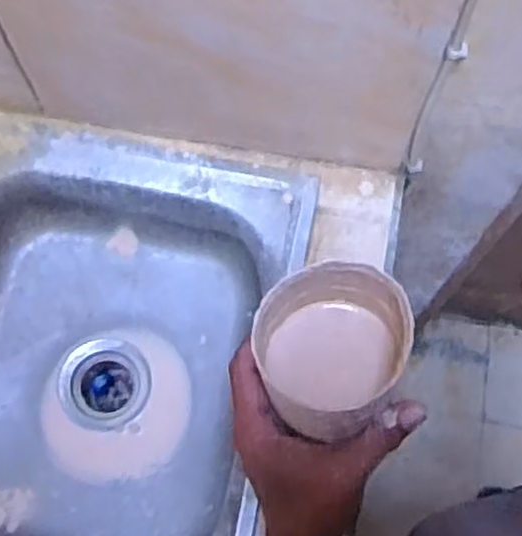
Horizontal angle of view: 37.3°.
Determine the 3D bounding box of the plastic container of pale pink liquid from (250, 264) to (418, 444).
[{"bbox_3d":[0.041,0.052,0.468,0.086,0.083,0.090,15,73,6],"label":"plastic container of pale pink liquid"}]

